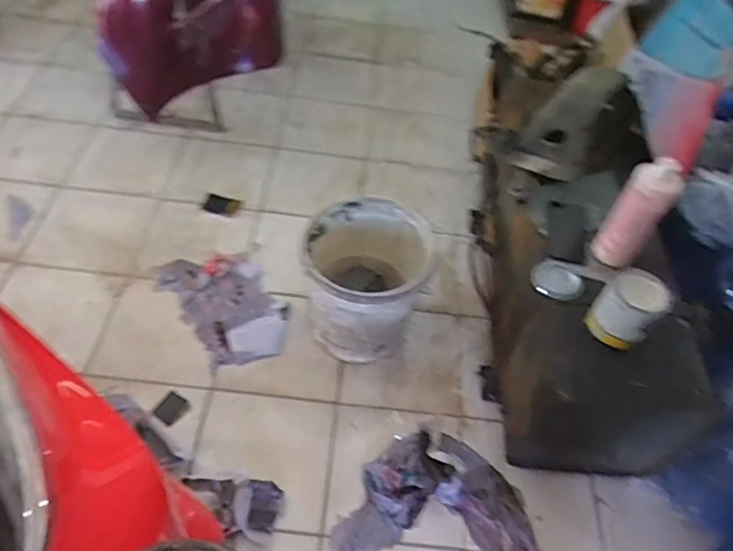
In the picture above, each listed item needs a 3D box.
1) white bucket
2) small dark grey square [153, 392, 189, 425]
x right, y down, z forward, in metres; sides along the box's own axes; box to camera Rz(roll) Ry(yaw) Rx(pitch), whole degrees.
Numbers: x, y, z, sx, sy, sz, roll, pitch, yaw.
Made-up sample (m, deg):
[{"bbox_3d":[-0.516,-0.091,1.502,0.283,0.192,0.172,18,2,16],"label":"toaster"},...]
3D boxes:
[{"bbox_3d":[-0.017,0.022,1.428,0.270,0.326,0.293,4,51,-4],"label":"white bucket"},{"bbox_3d":[-0.454,0.305,1.337,0.050,0.010,0.069,28,53,15],"label":"small dark grey square"}]

